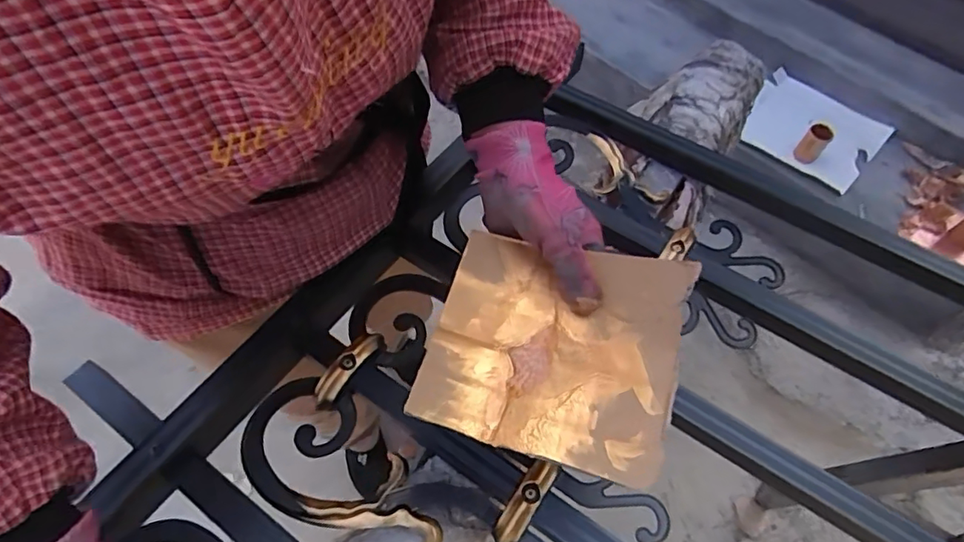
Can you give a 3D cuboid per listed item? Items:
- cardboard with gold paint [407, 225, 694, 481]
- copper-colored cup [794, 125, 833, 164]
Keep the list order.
[{"bbox_3d":[0.045,0.047,0.352,0.150,0.022,0.137,14,67,11],"label":"cardboard with gold paint"},{"bbox_3d":[0.739,-0.286,1.237,0.054,0.078,0.060,37,66,18],"label":"copper-colored cup"}]

